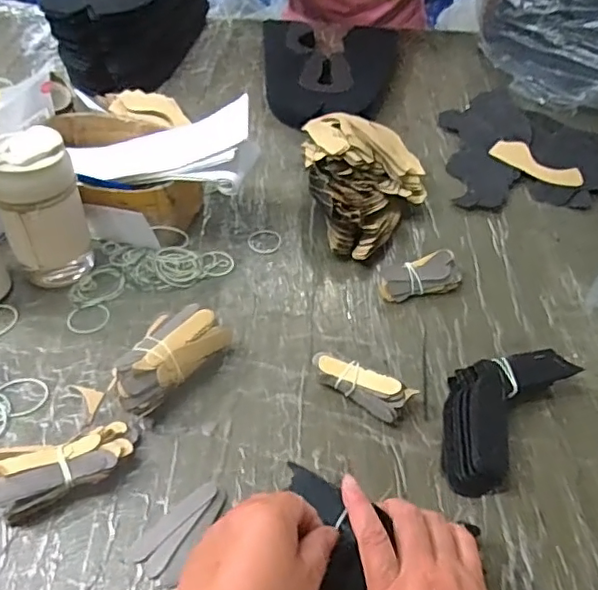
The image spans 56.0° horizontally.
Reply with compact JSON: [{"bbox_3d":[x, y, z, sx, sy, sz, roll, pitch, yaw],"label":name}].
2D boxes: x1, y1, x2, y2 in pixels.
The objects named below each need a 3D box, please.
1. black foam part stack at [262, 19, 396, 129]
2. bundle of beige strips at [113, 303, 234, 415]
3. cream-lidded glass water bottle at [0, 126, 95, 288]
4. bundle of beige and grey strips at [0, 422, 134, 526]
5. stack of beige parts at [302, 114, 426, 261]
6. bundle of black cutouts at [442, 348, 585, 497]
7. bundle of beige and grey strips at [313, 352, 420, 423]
[{"bbox_3d":[0.059,-0.390,0.957,0.232,0.047,0.334,-2,46,-5],"label":"black foam part stack"},{"bbox_3d":[-0.124,0.060,0.526,0.057,0.050,0.118,29,51,23],"label":"bundle of beige strips"},{"bbox_3d":[-0.259,-0.079,0.574,0.079,0.158,0.067,-18,49,-20],"label":"cream-lidded glass water bottle"},{"bbox_3d":[-0.190,0.138,0.457,0.103,0.039,0.046,-19,50,-21],"label":"bundle of beige and grey strips"},{"bbox_3d":[0.088,-0.150,0.735,0.155,0.068,0.248,-1,46,-4],"label":"stack of beige parts"},{"bbox_3d":[0.180,0.102,0.523,0.083,0.031,0.172,32,52,26],"label":"bundle of black cutouts"},{"bbox_3d":[0.056,0.087,0.527,0.094,0.033,0.031,20,48,15],"label":"bundle of beige and grey strips"}]

